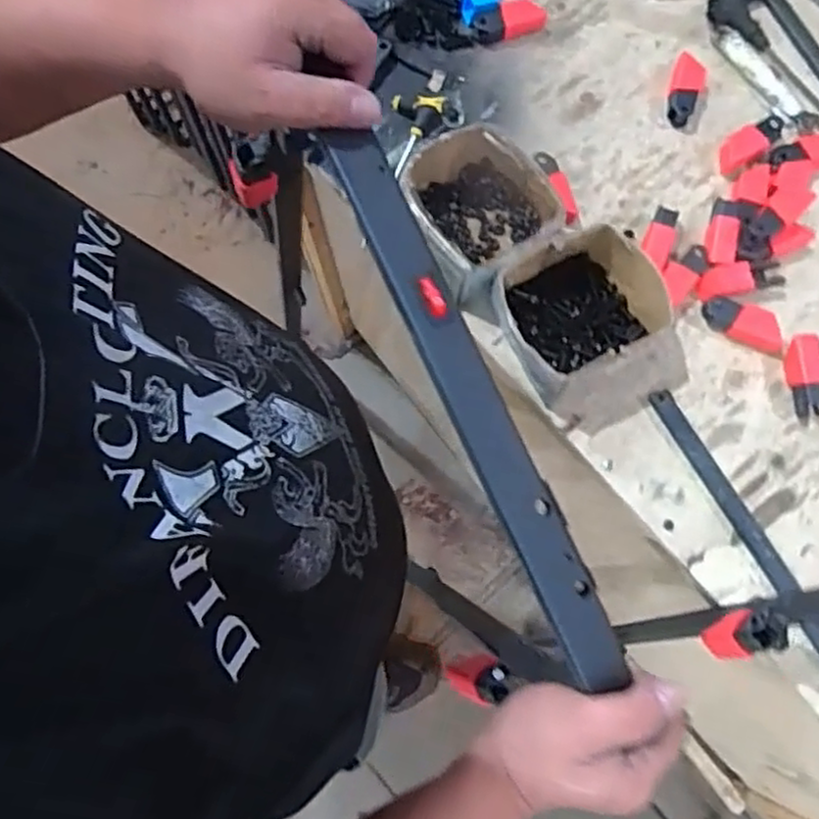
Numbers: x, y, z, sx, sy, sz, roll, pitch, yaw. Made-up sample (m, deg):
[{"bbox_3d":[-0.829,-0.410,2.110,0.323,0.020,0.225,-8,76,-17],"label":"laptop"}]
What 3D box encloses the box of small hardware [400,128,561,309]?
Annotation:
[{"bbox_3d":[0.084,-0.211,0.765,0.110,0.070,0.148,-37,78,-8],"label":"box of small hardware"}]

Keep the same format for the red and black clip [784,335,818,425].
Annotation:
[{"bbox_3d":[0.415,-0.033,0.751,0.030,0.028,0.085,-5,76,0],"label":"red and black clip"}]

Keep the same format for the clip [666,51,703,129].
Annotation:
[{"bbox_3d":[0.325,-0.380,0.844,0.033,0.034,0.092,19,77,6],"label":"clip"}]

